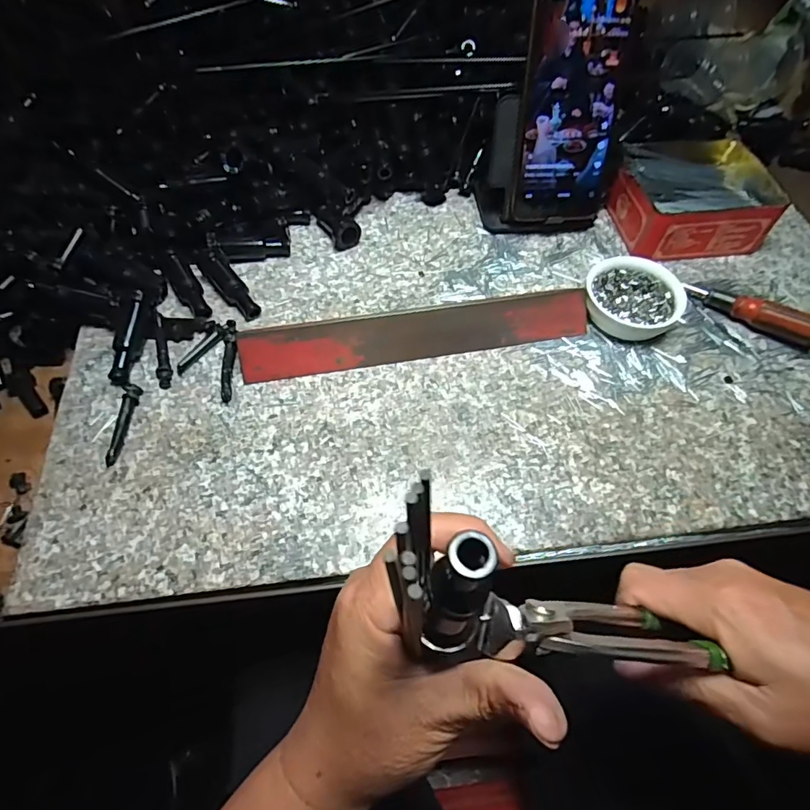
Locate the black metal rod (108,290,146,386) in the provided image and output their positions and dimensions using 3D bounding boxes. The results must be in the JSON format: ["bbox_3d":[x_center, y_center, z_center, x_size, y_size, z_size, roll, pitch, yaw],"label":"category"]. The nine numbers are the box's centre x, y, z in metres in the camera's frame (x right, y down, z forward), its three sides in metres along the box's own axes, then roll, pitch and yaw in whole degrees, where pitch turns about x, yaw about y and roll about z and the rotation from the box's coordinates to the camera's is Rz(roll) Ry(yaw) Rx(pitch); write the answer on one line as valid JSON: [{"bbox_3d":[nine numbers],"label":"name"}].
[{"bbox_3d":[-0.198,-0.048,0.363,0.011,0.015,0.068,5,75,1],"label":"black metal rod"}]

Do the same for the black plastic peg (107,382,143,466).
[{"bbox_3d":[-0.190,0.012,0.341,0.010,0.009,0.060,2,58,-1],"label":"black plastic peg"}]

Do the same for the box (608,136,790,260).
[{"bbox_3d":[0.256,-0.189,0.458,0.131,0.046,0.116,-9,59,-8],"label":"box"}]

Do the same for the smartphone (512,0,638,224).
[{"bbox_3d":[0.133,-0.233,0.399,0.088,0.166,0.009,-6,34,-4],"label":"smartphone"}]

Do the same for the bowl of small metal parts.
[{"bbox_3d":[0.175,-0.081,0.394,0.070,0.029,0.064,1,58,-1],"label":"bowl of small metal parts"}]

